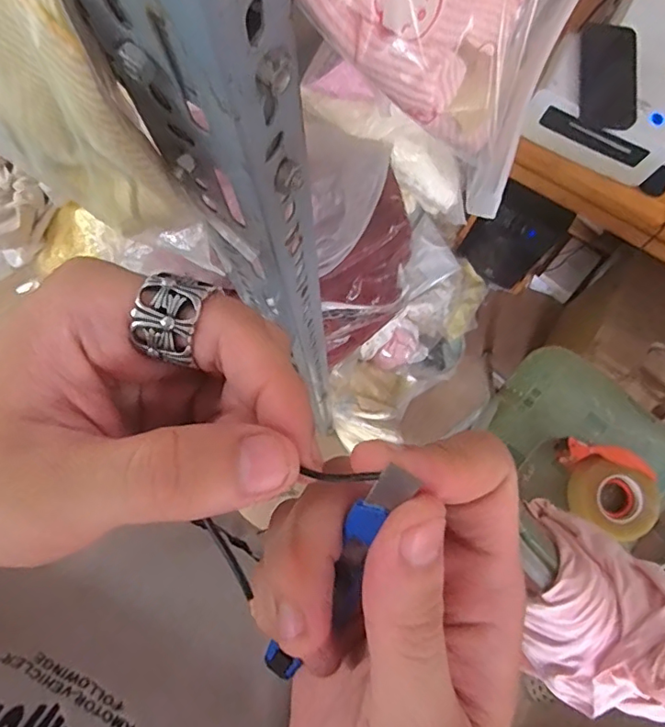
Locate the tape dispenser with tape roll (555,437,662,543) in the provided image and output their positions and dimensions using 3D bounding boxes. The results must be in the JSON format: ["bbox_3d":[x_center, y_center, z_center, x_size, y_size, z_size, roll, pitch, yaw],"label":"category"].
[{"bbox_3d":[0.502,0.225,0.975,0.200,0.067,0.149,35,80,6],"label":"tape dispenser with tape roll"}]

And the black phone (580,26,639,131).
[{"bbox_3d":[0.413,-0.426,0.789,0.075,0.016,0.163,2,87,21],"label":"black phone"}]

